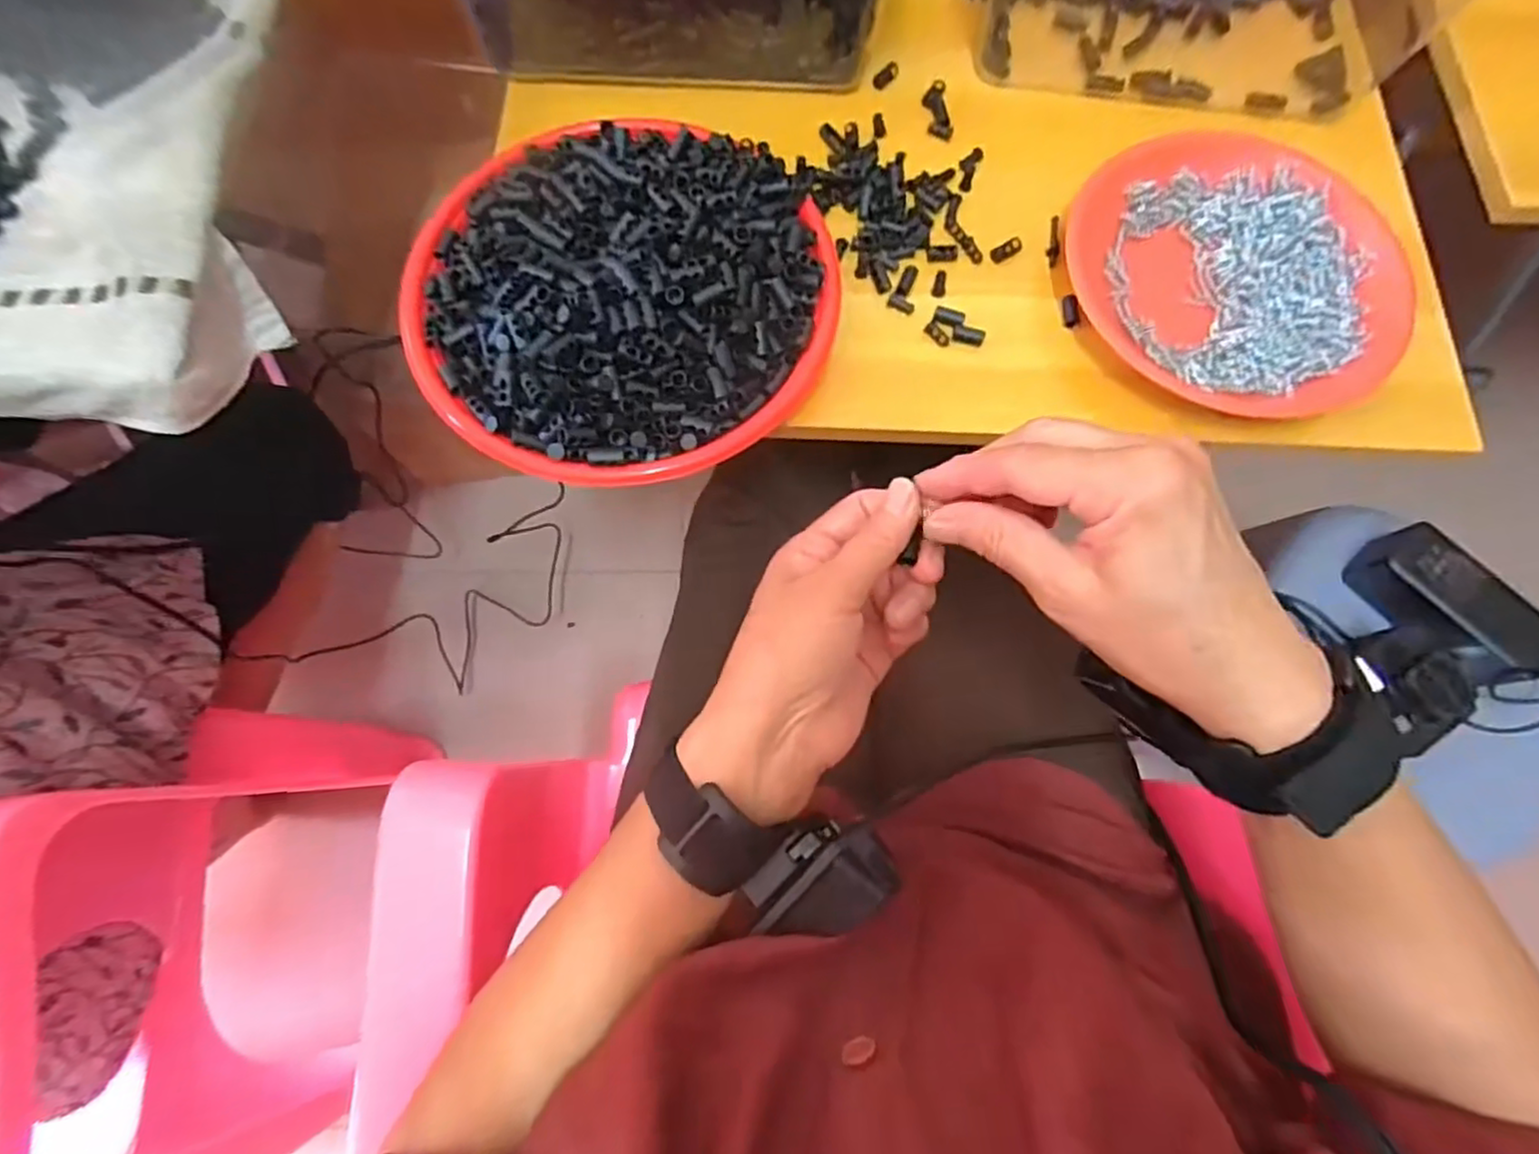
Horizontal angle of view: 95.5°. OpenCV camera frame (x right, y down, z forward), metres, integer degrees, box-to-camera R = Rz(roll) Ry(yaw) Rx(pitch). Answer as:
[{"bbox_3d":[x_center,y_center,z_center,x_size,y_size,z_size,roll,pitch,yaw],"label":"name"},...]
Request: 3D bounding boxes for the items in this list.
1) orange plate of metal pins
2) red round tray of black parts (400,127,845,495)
[{"bbox_3d":[0.274,-0.178,0.419,0.175,0.029,0.193,-40,78,-11],"label":"orange plate of metal pins"},{"bbox_3d":[-0.081,-0.160,0.395,0.231,0.051,0.220,0,74,-1],"label":"red round tray of black parts"}]

